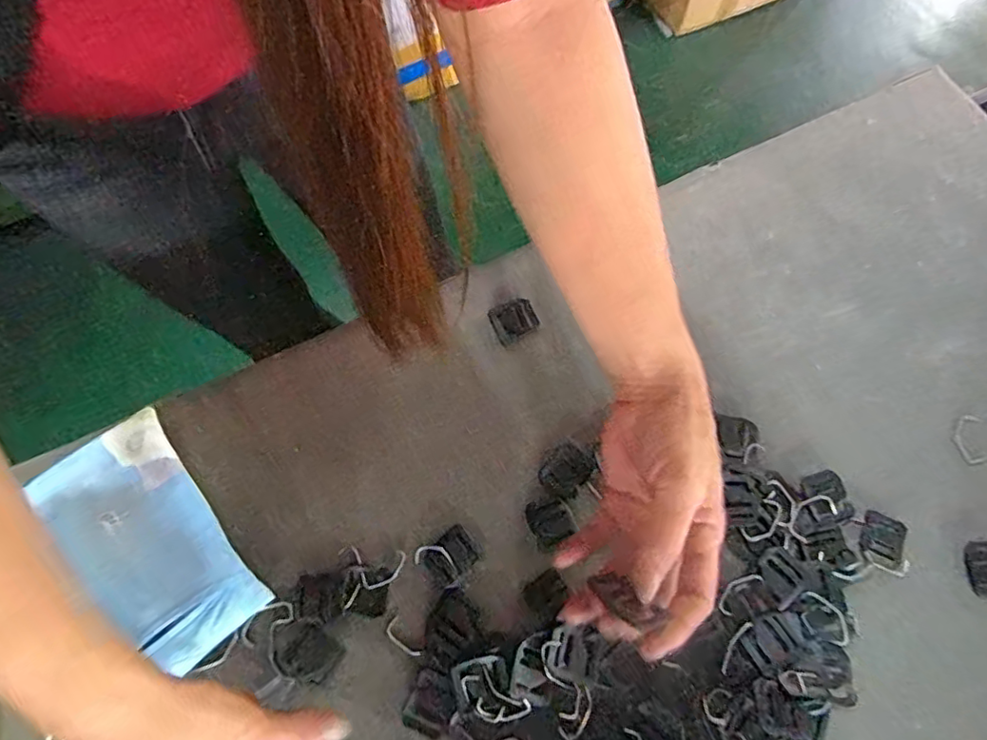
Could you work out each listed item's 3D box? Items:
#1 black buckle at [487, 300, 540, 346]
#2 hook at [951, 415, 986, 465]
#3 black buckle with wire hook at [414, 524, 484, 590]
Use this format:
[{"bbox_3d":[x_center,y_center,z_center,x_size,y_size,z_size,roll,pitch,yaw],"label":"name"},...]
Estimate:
[{"bbox_3d":[0.015,-0.039,0.451,0.034,0.004,0.032,-22,70,-10],"label":"black buckle"},{"bbox_3d":[0.347,0.050,0.421,0.023,0.004,0.037,3,68,0],"label":"hook"},{"bbox_3d":[-0.029,0.125,0.387,0.036,0.004,0.033,-38,74,-15],"label":"black buckle with wire hook"}]

